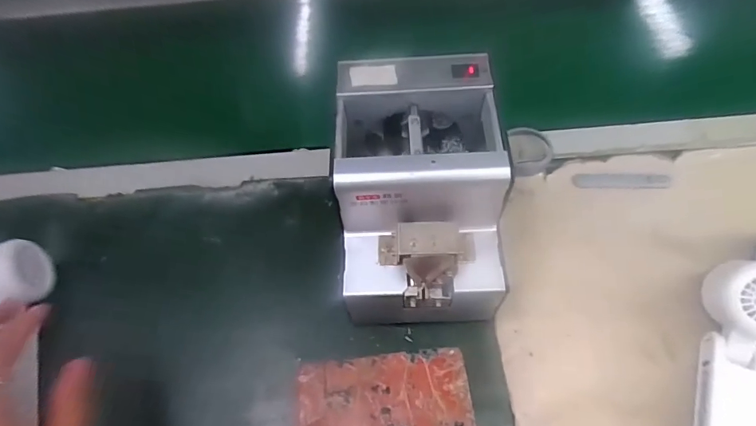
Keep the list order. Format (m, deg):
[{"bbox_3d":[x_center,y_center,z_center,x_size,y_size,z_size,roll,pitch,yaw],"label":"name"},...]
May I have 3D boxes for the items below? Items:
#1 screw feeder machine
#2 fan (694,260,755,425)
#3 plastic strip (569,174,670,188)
[{"bbox_3d":[0.033,-0.011,0.376,0.117,0.147,0.168,-4,60,2],"label":"screw feeder machine"},{"bbox_3d":[0.278,0.116,0.340,0.056,0.043,0.155,18,76,14],"label":"fan"},{"bbox_3d":[0.248,-0.033,0.463,0.092,0.005,0.016,1,60,5],"label":"plastic strip"}]

